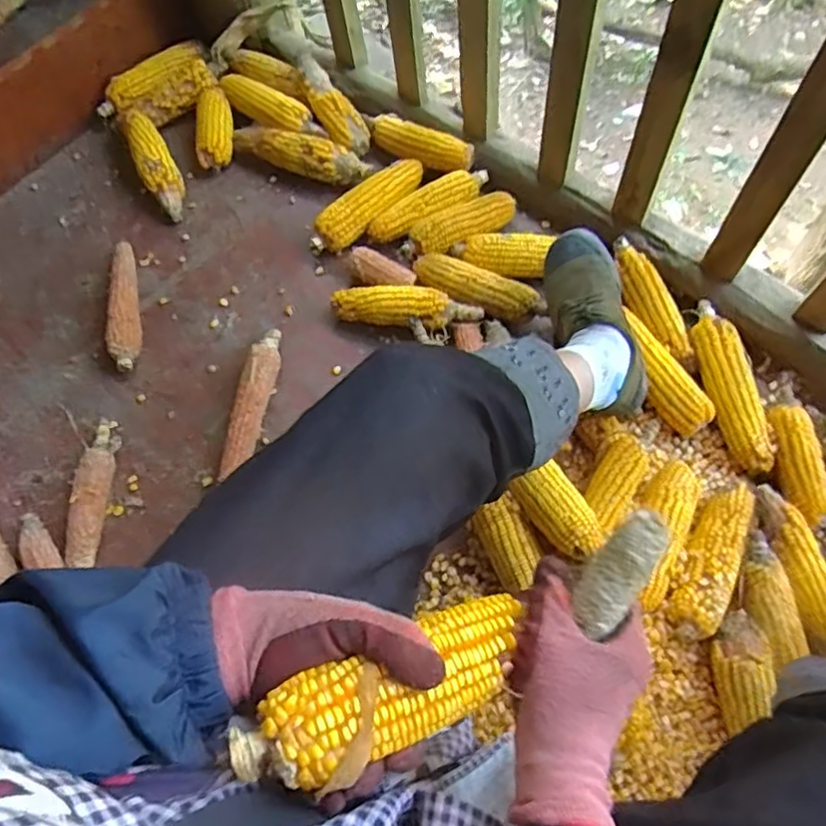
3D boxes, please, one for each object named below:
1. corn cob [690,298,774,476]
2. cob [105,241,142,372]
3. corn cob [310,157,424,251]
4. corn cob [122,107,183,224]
[{"bbox_3d":[0.400,-0.038,0.807,0.053,0.044,0.231,-9,69,2],"label":"corn cob"},{"bbox_3d":[-0.408,-0.156,0.898,0.043,0.041,0.206,-10,69,2],"label":"cob"},{"bbox_3d":[-0.064,-0.307,0.938,0.205,0.056,0.055,-41,71,-10],"label":"corn cob"},{"bbox_3d":[-0.400,-0.388,0.979,0.056,0.065,0.186,-26,69,-5],"label":"corn cob"}]

